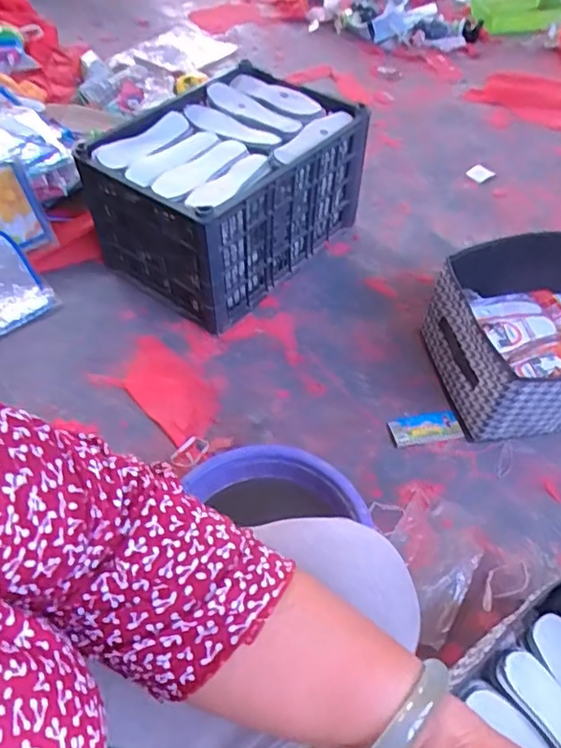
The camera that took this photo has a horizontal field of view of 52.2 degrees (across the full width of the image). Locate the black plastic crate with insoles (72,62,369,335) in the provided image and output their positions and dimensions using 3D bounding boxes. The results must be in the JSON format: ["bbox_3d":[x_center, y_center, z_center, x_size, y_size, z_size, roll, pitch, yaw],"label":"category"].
[{"bbox_3d":[-0.109,-0.388,1.221,0.376,0.295,0.480,36,60,24],"label":"black plastic crate with insoles"}]

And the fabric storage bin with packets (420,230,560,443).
[{"bbox_3d":[0.514,-0.072,1.027,0.446,0.182,0.327,-10,53,-8],"label":"fabric storage bin with packets"}]

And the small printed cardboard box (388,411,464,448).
[{"bbox_3d":[0.255,0.095,1.000,0.126,0.010,0.053,-10,53,-8],"label":"small printed cardboard box"}]

